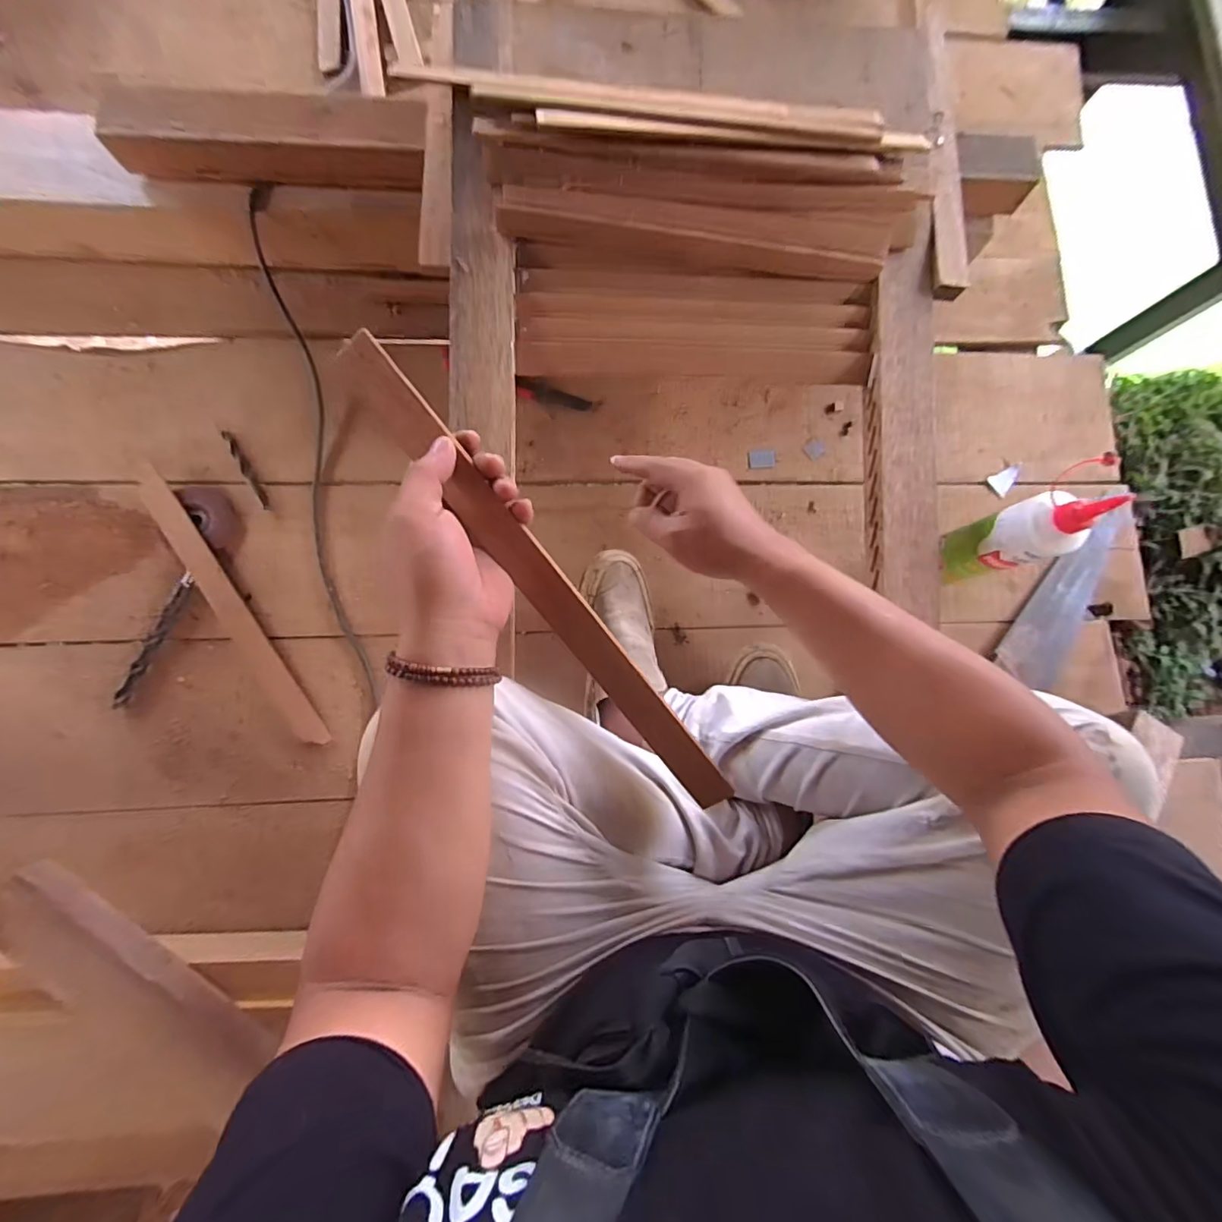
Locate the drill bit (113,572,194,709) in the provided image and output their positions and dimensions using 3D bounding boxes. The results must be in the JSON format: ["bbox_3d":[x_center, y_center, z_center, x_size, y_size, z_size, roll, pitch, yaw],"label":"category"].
[{"bbox_3d":[-0.533,0.032,0.609,0.017,0.013,0.165,24,83,-1],"label":"drill bit"}]

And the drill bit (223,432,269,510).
[{"bbox_3d":[-0.451,-0.176,0.649,0.013,0.006,0.115,-31,85,-8],"label":"drill bit"}]

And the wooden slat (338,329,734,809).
[{"bbox_3d":[-0.040,-0.009,0.354,0.035,0.005,0.385,-35,102,16],"label":"wooden slat"}]

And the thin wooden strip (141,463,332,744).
[{"bbox_3d":[-0.450,-0.001,0.622,0.034,0.006,0.375,-33,89,-15],"label":"thin wooden strip"}]

